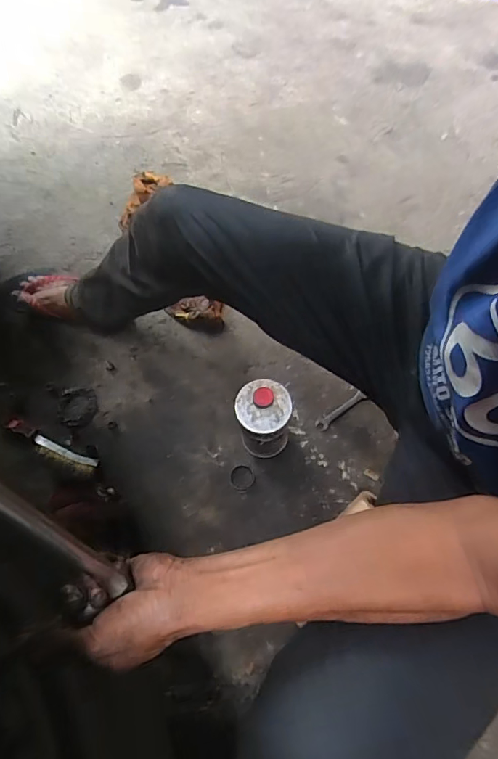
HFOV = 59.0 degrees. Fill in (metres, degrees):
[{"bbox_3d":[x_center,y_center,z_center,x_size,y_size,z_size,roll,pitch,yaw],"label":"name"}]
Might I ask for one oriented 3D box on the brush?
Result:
[{"bbox_3d":[-0.371,0.127,0.819,0.194,0.016,0.036,23,70,11],"label":"brush"}]

